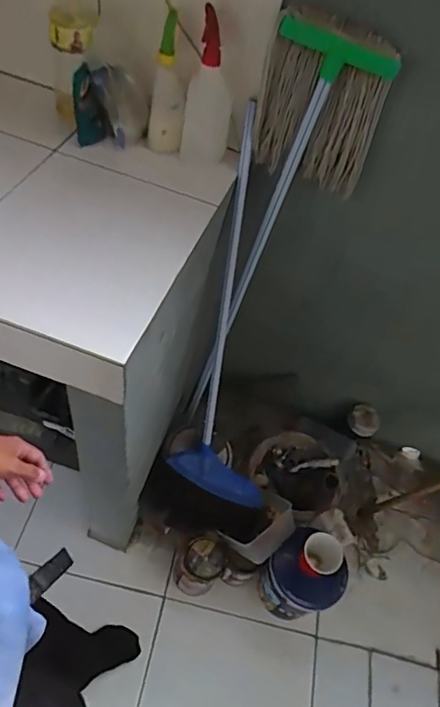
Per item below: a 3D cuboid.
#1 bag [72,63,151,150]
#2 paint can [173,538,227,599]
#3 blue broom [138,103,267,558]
[{"bbox_3d":[-0.200,-0.452,0.946,0.134,0.125,0.061,-2,54,-12],"label":"bag"},{"bbox_3d":[-0.056,0.540,1.301,0.126,0.137,0.111,-1,54,-11],"label":"paint can"},{"bbox_3d":[0.027,0.016,1.140,0.305,1.008,0.133,12,19,4],"label":"blue broom"}]

